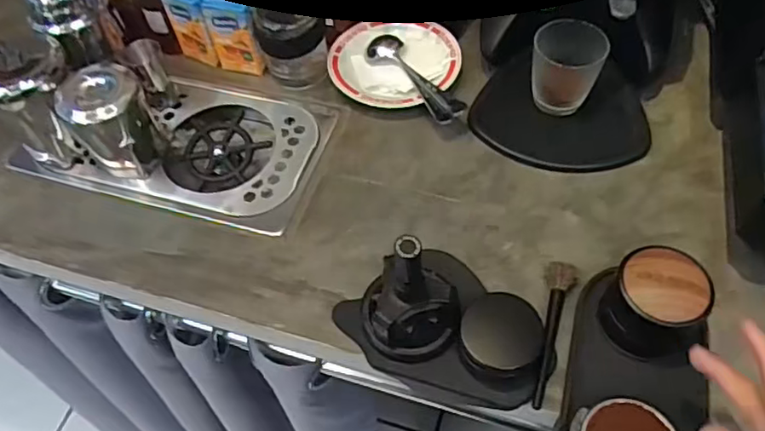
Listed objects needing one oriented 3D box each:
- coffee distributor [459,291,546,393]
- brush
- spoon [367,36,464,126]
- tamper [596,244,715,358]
[{"bbox_3d":[0.092,0.094,0.450,0.063,0.038,0.056,7,57,9],"label":"coffee distributor"},{"bbox_3d":[0.134,0.093,0.472,0.025,0.018,0.124,13,58,13],"label":"brush"},{"bbox_3d":[0.034,-0.146,0.617,0.034,0.011,0.143,-29,59,-15],"label":"spoon"},{"bbox_3d":[0.207,0.066,0.443,0.064,0.062,0.071,-38,62,-20],"label":"tamper"}]

